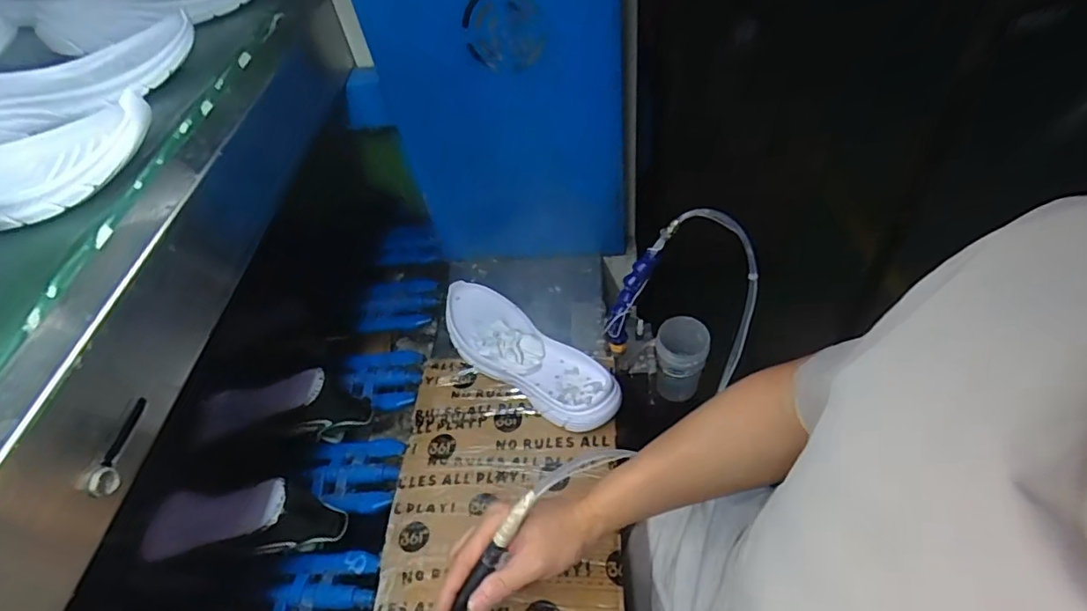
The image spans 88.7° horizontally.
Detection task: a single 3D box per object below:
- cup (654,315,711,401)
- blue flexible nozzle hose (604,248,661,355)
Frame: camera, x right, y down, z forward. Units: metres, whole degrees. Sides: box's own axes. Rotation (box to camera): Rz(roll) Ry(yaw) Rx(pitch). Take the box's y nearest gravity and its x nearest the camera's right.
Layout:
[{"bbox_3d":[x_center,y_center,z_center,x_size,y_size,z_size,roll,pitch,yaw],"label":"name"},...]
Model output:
[{"bbox_3d":[0.211,0.084,0.862,0.074,0.124,0.075,-3,49,4],"label":"cup"},{"bbox_3d":[0.108,-0.002,0.713,0.034,0.159,0.025,-13,44,-37],"label":"blue flexible nozzle hose"}]

